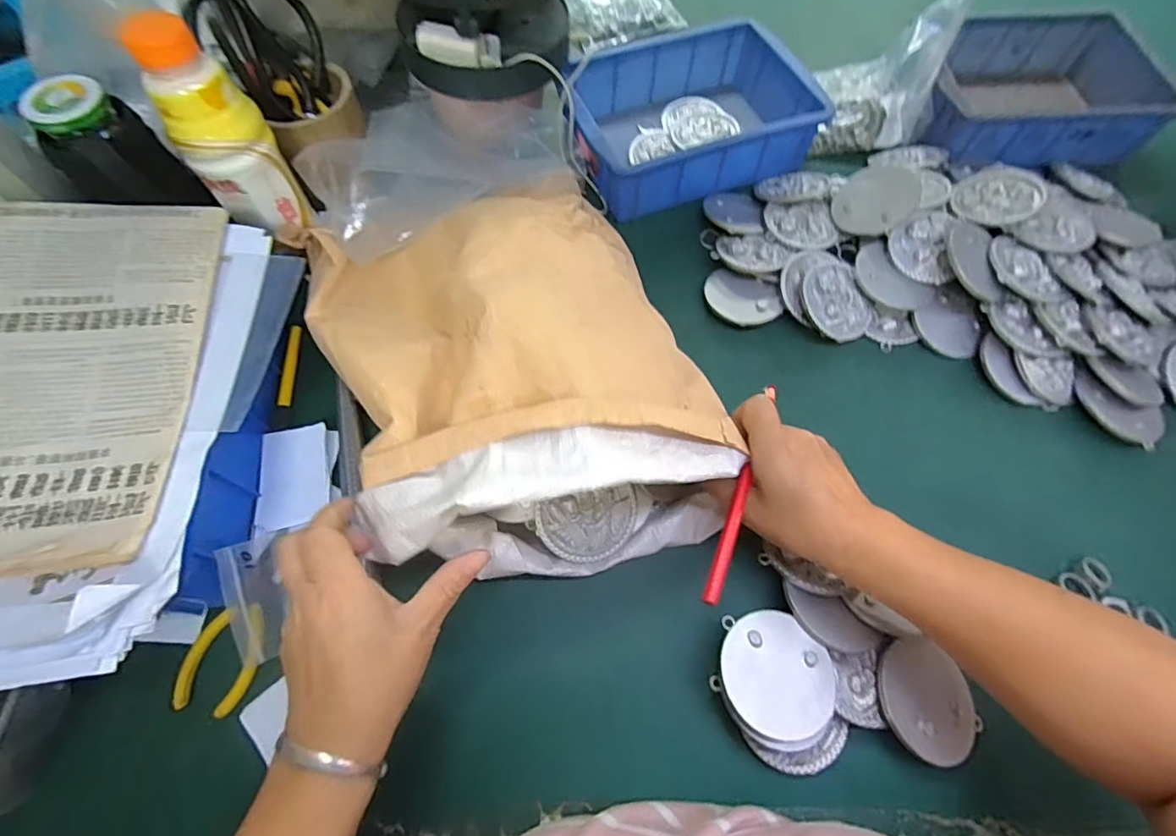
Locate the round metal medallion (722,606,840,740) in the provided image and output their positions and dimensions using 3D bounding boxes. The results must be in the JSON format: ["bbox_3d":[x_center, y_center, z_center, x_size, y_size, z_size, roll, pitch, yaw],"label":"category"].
[{"bbox_3d":[0.122,0.162,0.336,0.071,0.004,0.072,3,59,-4],"label":"round metal medallion"}]

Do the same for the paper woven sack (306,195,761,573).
[{"bbox_3d":[-0.050,-0.043,0.386,0.257,0.128,0.304,-14,65,-7],"label":"paper woven sack"}]

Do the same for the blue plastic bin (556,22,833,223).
[{"bbox_3d":[0.111,-0.323,0.558,0.224,0.071,0.178,-20,66,-10],"label":"blue plastic bin"}]

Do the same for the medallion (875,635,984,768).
[{"bbox_3d":[0.220,0.181,0.341,0.069,0.006,0.069,8,60,-14],"label":"medallion"}]

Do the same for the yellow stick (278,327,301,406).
[{"bbox_3d":[-0.258,-0.045,0.455,0.010,0.009,0.076,-4,64,-3],"label":"yellow stick"}]

